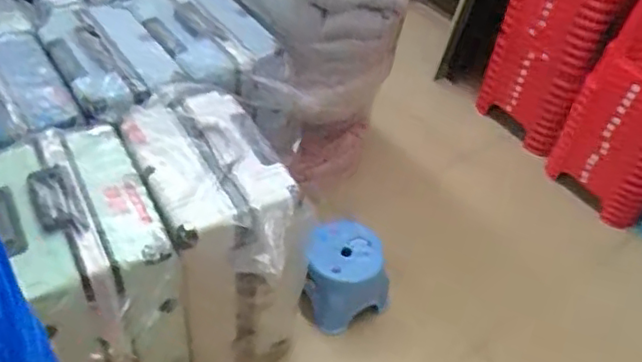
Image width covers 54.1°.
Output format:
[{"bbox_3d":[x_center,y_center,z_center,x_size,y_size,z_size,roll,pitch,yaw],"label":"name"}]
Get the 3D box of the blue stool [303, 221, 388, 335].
[{"bbox_3d":[0.065,0.292,1.824,0.239,0.280,0.251,-3,45,-11],"label":"blue stool"}]

